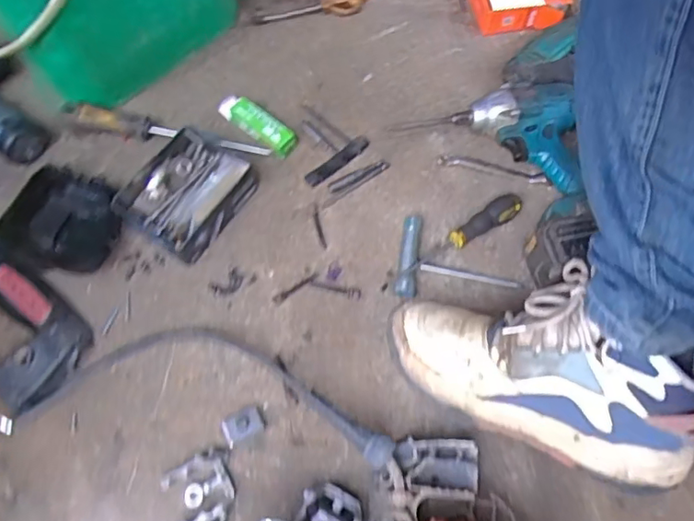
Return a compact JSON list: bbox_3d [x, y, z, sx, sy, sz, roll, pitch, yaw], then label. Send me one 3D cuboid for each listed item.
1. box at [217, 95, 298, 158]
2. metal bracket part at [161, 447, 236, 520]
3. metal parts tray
[{"bbox_3d":[-0.109,-0.168,0.677,0.106,0.022,0.031,39,71,14],"label":"box"},{"bbox_3d":[-0.130,0.213,0.516,0.060,0.026,0.065,-30,70,-13],"label":"metal bracket part"},{"bbox_3d":[-0.178,-0.077,0.625,0.110,0.045,0.136,32,69,12],"label":"metal parts tray"}]

